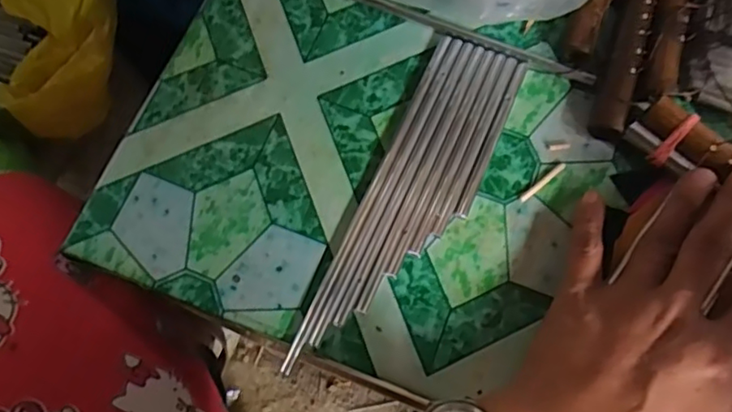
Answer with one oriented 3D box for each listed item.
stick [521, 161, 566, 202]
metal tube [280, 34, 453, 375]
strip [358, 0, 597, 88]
[{"bbox_3d":[0.095,-0.013,0.319,0.032,0.004,0.004,-38,77,-10],"label":"stick"},{"bbox_3d":[0.004,-0.008,0.316,0.006,0.008,0.202,24,75,7],"label":"metal tube"},{"bbox_3d":[0.034,-0.110,0.349,0.204,0.004,0.009,23,75,7],"label":"strip"}]

